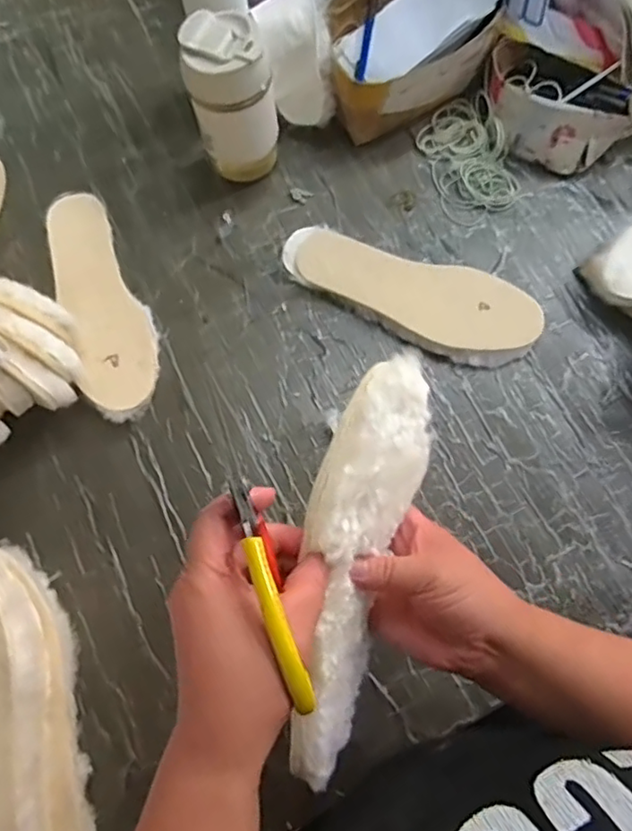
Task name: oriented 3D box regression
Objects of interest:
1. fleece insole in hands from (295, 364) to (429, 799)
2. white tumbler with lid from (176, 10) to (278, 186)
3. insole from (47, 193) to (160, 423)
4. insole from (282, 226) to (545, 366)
[{"bbox_3d":[0.024,0.091,0.357,0.019,0.082,0.250,13,88,45],"label":"fleece insole in hands"},{"bbox_3d":[-0.082,-0.318,0.616,0.079,0.159,0.064,-7,74,0],"label":"white tumbler with lid"},{"bbox_3d":[-0.220,-0.117,0.620,0.082,0.015,0.259,-16,73,-11],"label":"insole"},{"bbox_3d":[0.095,-0.127,0.613,0.266,0.019,0.093,23,81,7],"label":"insole"}]

